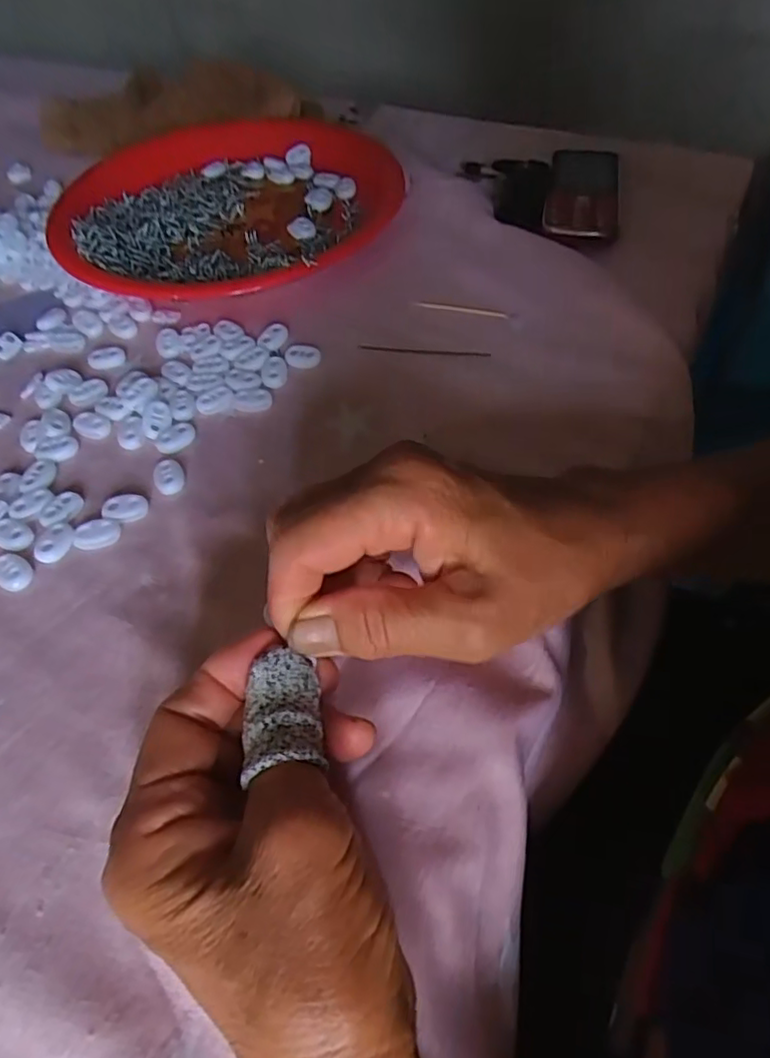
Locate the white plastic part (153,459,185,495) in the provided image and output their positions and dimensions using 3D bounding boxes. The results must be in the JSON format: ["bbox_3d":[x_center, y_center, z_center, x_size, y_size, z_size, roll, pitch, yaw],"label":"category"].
[{"bbox_3d":[-0.112,-0.027,0.326,0.015,0.007,0.020,-20,56,-12],"label":"white plastic part"}]

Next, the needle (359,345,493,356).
[{"bbox_3d":[0.024,-0.108,0.380,0.078,0.004,0.004,4,54,5],"label":"needle"}]

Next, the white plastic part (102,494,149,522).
[{"bbox_3d":[-0.130,-0.010,0.314,0.021,0.006,0.014,-7,54,-3],"label":"white plastic part"}]

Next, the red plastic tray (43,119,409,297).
[{"bbox_3d":[-0.129,-0.252,0.477,0.244,0.022,0.252,27,59,20],"label":"red plastic tray"}]

